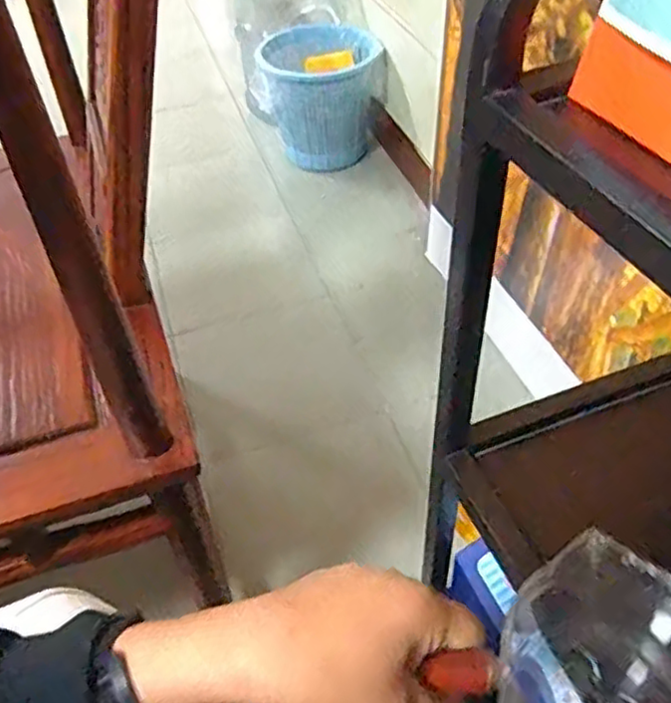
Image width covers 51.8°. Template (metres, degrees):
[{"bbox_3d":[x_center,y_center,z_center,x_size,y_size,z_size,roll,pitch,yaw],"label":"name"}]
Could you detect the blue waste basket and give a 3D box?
[{"bbox_3d":[-0.033,-0.602,1.643,0.272,0.258,0.251,-10,46,-6],"label":"blue waste basket"}]

